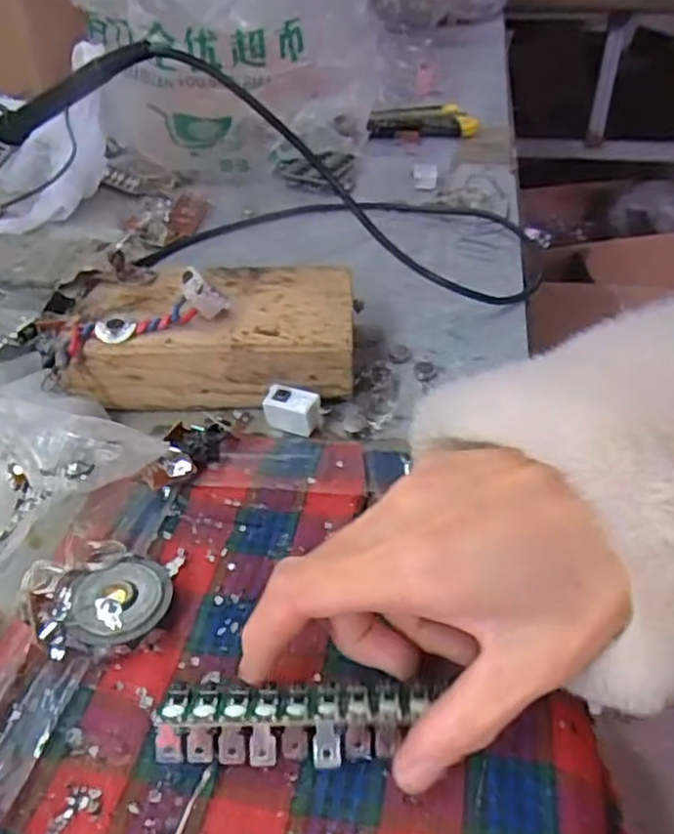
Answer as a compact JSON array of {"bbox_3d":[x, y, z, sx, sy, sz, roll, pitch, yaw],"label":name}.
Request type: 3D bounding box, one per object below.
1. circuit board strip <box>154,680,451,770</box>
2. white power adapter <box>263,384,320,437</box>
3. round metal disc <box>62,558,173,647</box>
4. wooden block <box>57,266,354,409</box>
[{"bbox_3d":[-0.012,0.094,0.217,0.084,0.011,0.024,-2,40,-2],"label":"circuit board strip"},{"bbox_3d":[-0.021,-0.004,0.337,0.026,0.018,0.013,18,43,17],"label":"white power adapter"},{"bbox_3d":[-0.078,0.068,0.256,0.035,0.011,0.035,2,40,-1],"label":"round metal disc"},{"bbox_3d":[-0.062,-0.043,0.369,0.140,0.039,0.081,0,40,-1],"label":"wooden block"}]

